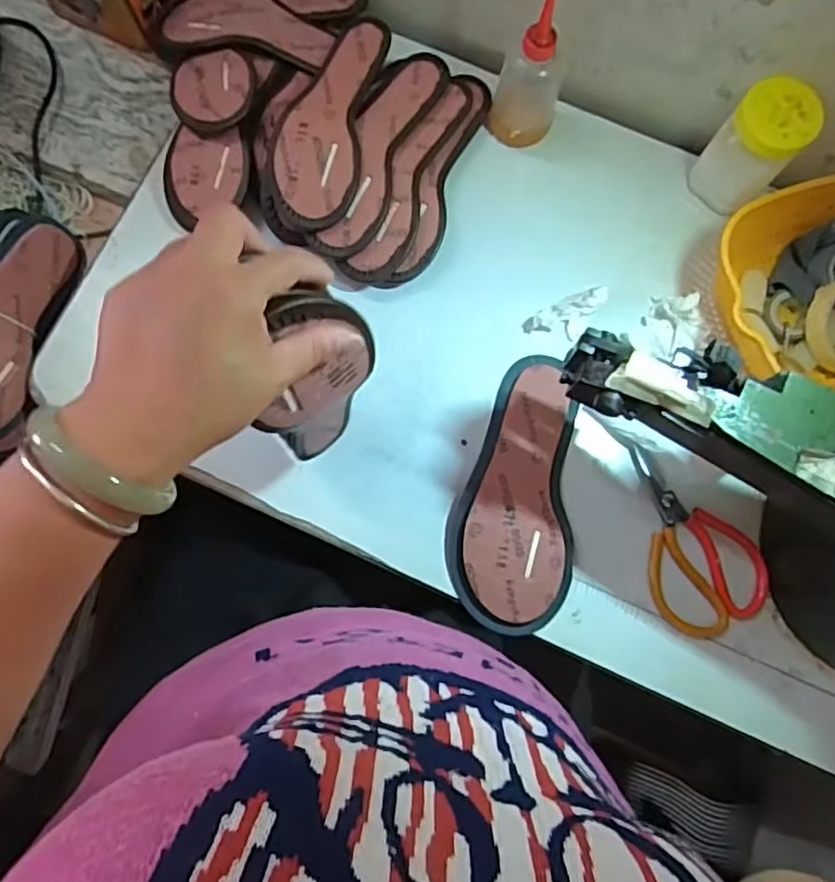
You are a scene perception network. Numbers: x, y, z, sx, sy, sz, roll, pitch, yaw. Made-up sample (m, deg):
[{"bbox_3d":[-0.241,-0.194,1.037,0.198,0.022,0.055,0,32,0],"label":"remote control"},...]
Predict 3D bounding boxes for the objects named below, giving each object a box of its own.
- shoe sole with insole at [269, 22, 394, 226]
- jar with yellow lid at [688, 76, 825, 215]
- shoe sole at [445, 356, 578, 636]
[{"bbox_3d":[-0.088,-0.319,0.616,0.086,0.027,0.230,9,78,3],"label":"shoe sole with insole"},{"bbox_3d":[0.327,-0.282,0.611,0.067,0.113,0.070,0,78,1],"label":"jar with yellow lid"},{"bbox_3d":[0.089,0.044,0.587,0.109,0.027,0.253,4,78,2],"label":"shoe sole"}]

